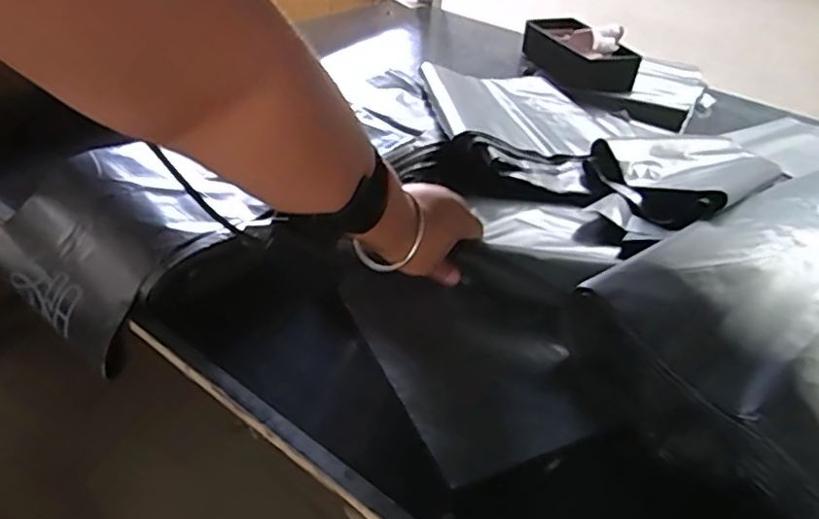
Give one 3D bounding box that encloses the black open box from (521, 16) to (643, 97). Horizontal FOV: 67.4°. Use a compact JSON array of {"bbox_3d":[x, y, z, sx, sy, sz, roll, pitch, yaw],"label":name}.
[{"bbox_3d":[0.284,-0.353,1.039,0.100,0.056,0.238,-7,39,-17],"label":"black open box"}]

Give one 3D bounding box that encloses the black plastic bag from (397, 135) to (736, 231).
[{"bbox_3d":[0.167,-0.106,0.693,0.321,0.058,0.136,16,38,12],"label":"black plastic bag"}]

